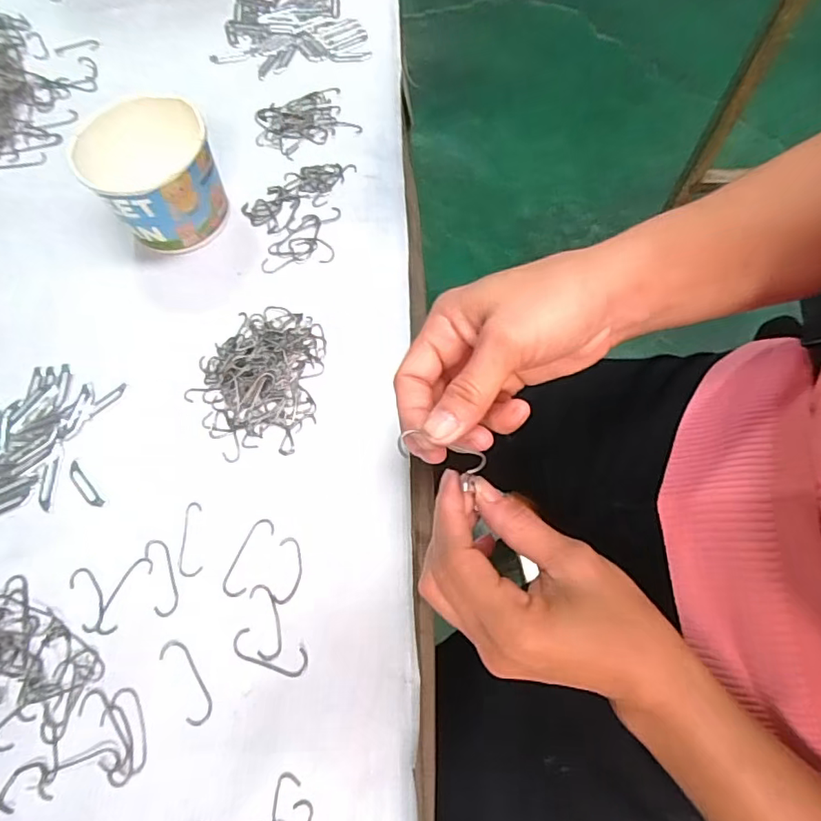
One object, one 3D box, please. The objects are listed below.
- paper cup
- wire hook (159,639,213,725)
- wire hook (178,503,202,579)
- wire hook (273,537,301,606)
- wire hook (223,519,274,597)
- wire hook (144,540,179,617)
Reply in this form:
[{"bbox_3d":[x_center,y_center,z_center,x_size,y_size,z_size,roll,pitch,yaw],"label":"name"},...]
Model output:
[{"bbox_3d":[-0.190,-0.176,0.408,0.088,0.079,0.087,-1,67,2],"label":"paper cup"},{"bbox_3d":[-0.127,0.153,0.308,0.016,0.004,0.048,-31,69,-11],"label":"wire hook"},{"bbox_3d":[-0.138,0.080,0.339,0.014,0.004,0.045,-8,67,-1],"label":"wire hook"},{"bbox_3d":[-0.074,0.096,0.327,0.016,0.004,0.038,2,67,3],"label":"wire hook"},{"bbox_3d":[-0.100,0.090,0.333,0.015,0.004,0.049,20,69,10],"label":"wire hook"},{"bbox_3d":[-0.152,0.101,0.330,0.015,0.004,0.047,-20,68,-7],"label":"wire hook"}]

